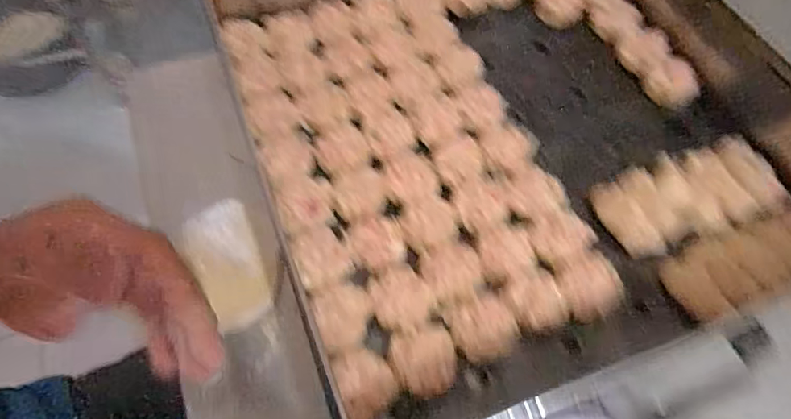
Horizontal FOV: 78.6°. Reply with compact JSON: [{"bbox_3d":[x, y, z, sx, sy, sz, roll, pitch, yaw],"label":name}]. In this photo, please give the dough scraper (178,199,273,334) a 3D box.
[{"bbox_3d":[-0.127,0.040,0.364,0.051,0.010,0.103,-24,64,-15],"label":"dough scraper"}]

